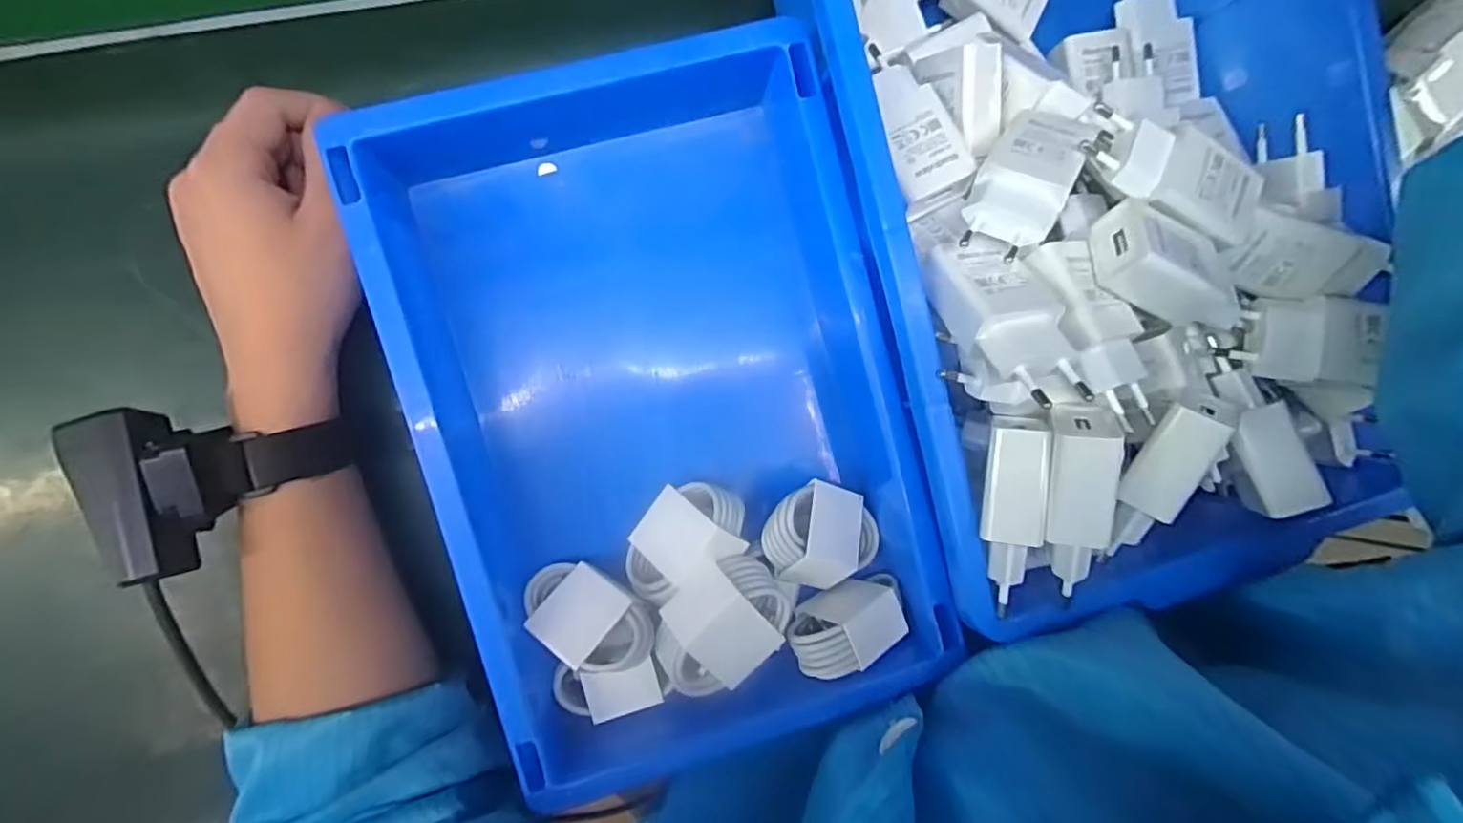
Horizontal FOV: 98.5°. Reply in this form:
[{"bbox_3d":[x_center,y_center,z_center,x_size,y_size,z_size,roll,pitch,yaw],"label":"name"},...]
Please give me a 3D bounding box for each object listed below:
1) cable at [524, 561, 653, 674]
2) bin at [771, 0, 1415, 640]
[{"bbox_3d":[-0.067,0.100,0.302,0.065,0.022,0.044,28,59,25],"label":"cable"},{"bbox_3d":[0.168,-0.110,0.296,0.235,0.104,0.364,-16,92,-8],"label":"bin"}]

